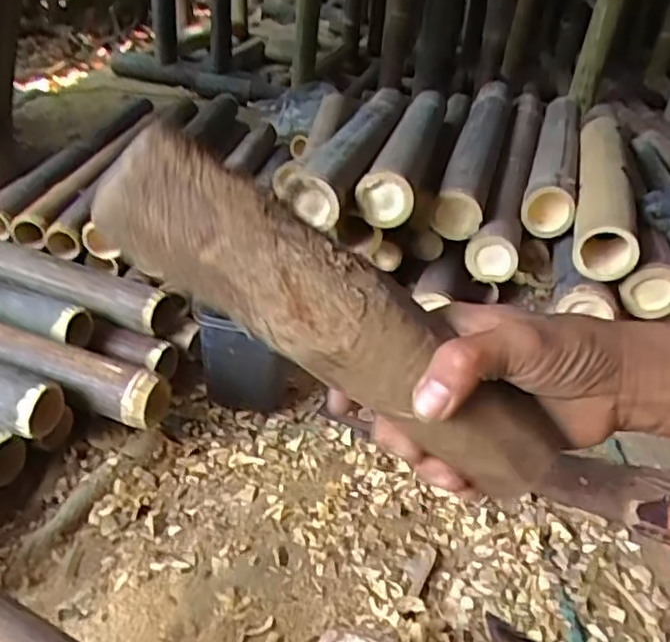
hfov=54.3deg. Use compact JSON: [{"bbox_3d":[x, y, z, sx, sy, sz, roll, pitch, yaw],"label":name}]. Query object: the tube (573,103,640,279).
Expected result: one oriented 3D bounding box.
[{"bbox_3d":[0.422,-0.219,1.046,0.072,0.082,0.579,14,33,11],"label":"tube"}]

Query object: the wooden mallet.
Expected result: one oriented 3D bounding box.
[{"bbox_3d":[0.000,-0.002,0.322,0.248,0.059,0.042,36,34,-5],"label":"wooden mallet"}]

